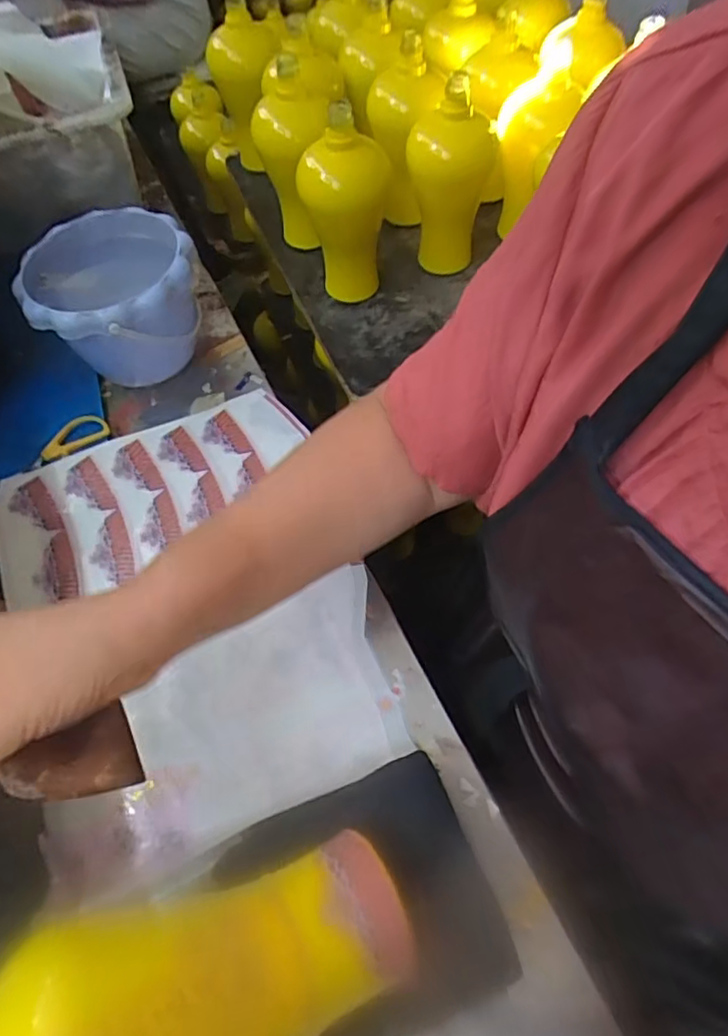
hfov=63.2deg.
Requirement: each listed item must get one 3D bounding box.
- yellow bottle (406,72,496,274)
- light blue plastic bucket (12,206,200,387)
[{"bbox_3d":[0.100,-0.388,0.693,0.091,0.199,0.102,7,58,7],"label":"yellow bottle"},{"bbox_3d":[-0.235,-0.203,0.581,0.152,0.115,0.152,-1,57,2],"label":"light blue plastic bucket"}]

